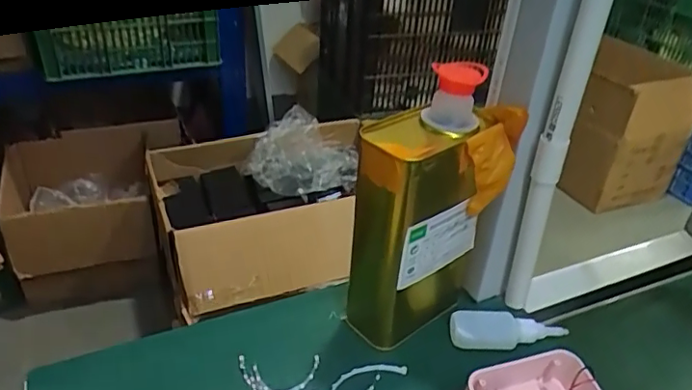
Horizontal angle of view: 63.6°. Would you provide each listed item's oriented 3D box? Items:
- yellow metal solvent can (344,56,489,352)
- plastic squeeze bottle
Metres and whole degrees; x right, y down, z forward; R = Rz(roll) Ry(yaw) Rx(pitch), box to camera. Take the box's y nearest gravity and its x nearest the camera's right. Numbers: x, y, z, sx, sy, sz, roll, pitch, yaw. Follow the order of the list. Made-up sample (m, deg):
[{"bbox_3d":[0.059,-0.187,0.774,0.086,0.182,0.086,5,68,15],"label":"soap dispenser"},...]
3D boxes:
[{"bbox_3d":[0.062,0.017,0.488,0.112,0.231,0.073,-25,43,-34],"label":"yellow metal solvent can"},{"bbox_3d":[0.148,0.125,0.515,0.103,0.020,0.031,3,34,1],"label":"plastic squeeze bottle"}]

